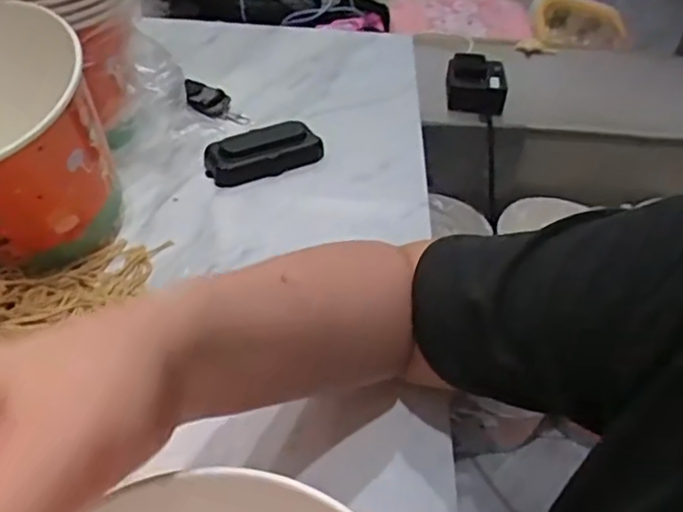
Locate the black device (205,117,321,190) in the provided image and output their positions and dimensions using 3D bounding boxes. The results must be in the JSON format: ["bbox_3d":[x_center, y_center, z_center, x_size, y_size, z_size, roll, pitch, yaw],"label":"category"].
[{"bbox_3d":[-0.070,-0.095,0.598,0.105,0.030,0.044,-13,48,-17],"label":"black device"}]

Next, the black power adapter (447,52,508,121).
[{"bbox_3d":[0.173,-0.221,0.834,0.077,0.049,0.067,11,45,6],"label":"black power adapter"}]

